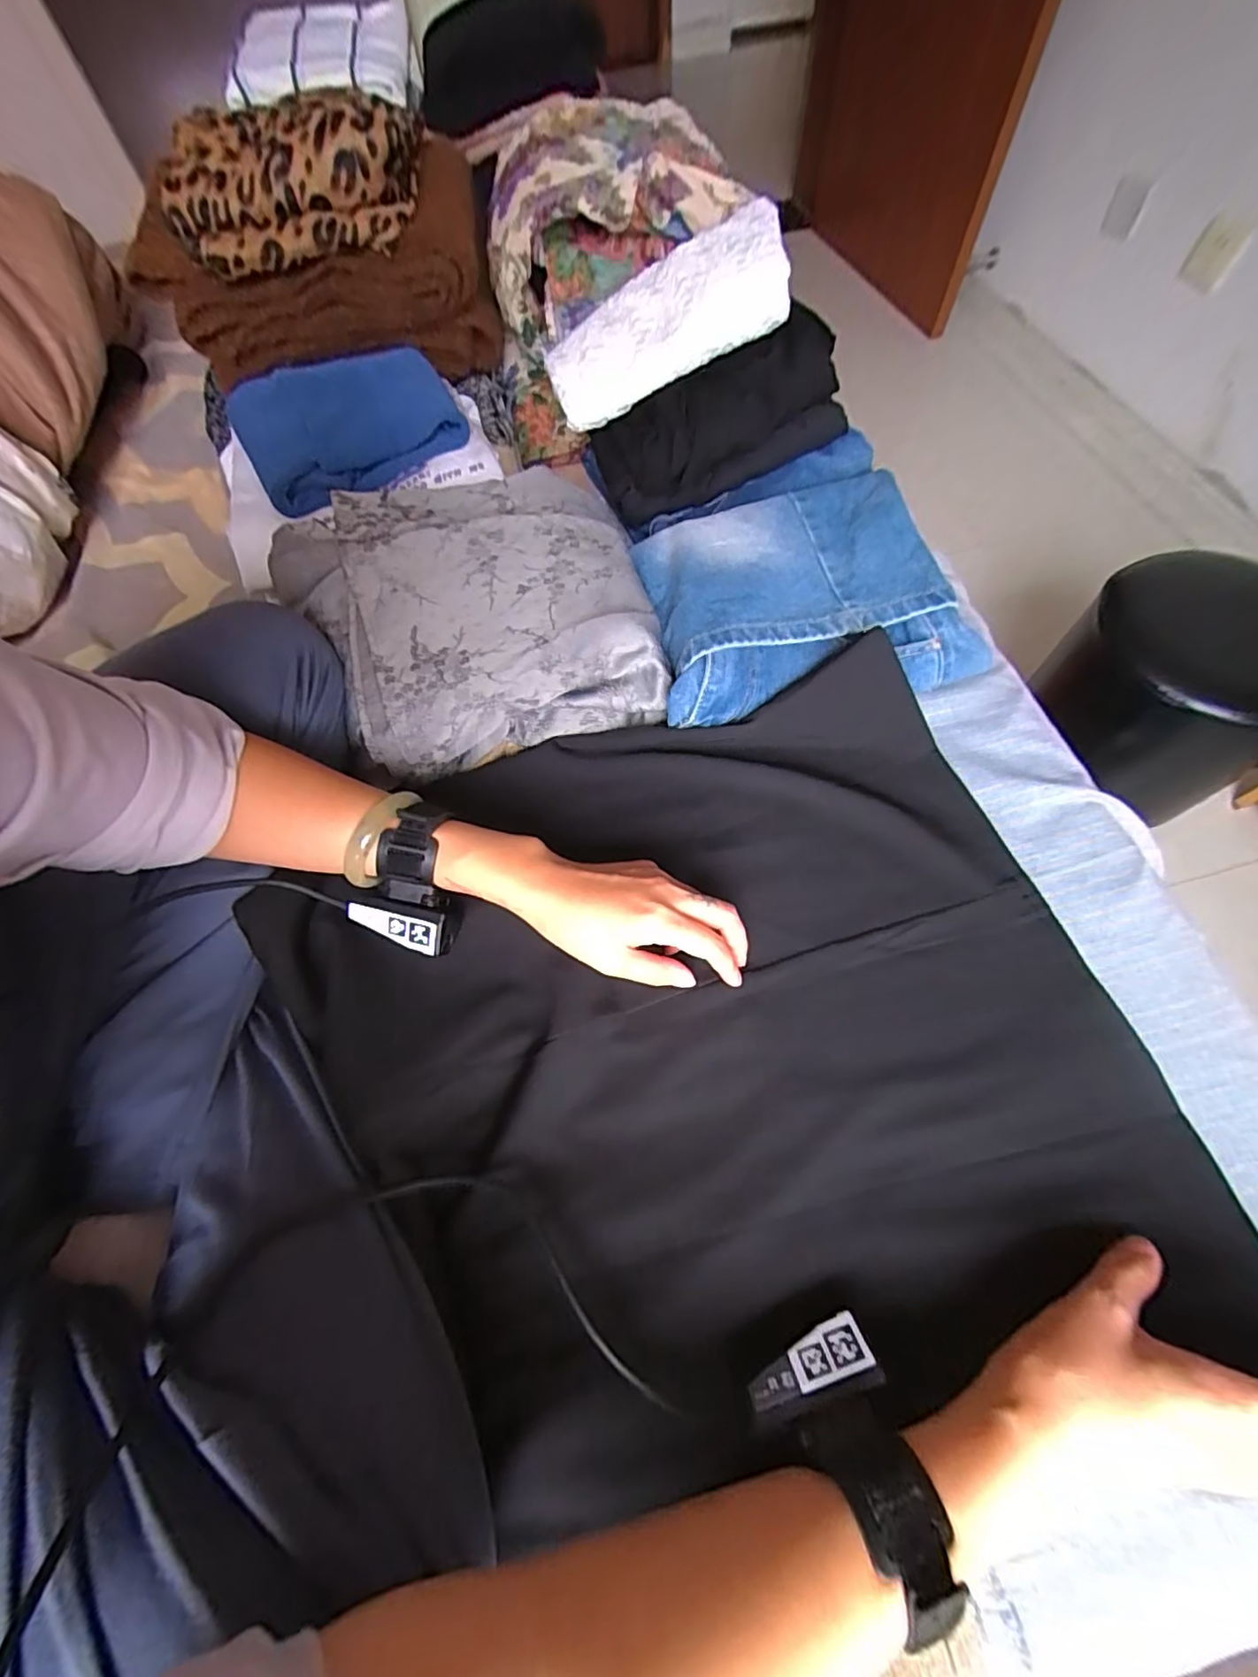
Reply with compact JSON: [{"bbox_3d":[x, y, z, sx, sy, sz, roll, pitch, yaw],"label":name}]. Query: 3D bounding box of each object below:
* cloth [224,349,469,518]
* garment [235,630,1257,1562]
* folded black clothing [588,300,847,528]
[{"bbox_3d":[-0.266,-0.392,0.553,0.191,0.053,0.133,-28,66,-10],"label":"cloth"},{"bbox_3d":[0.035,0.108,0.375,0.527,0.052,0.443,-12,64,-2],"label":"garment"},{"bbox_3d":[0.080,-0.387,0.551,0.227,0.089,0.078,-22,64,9],"label":"folded black clothing"}]

